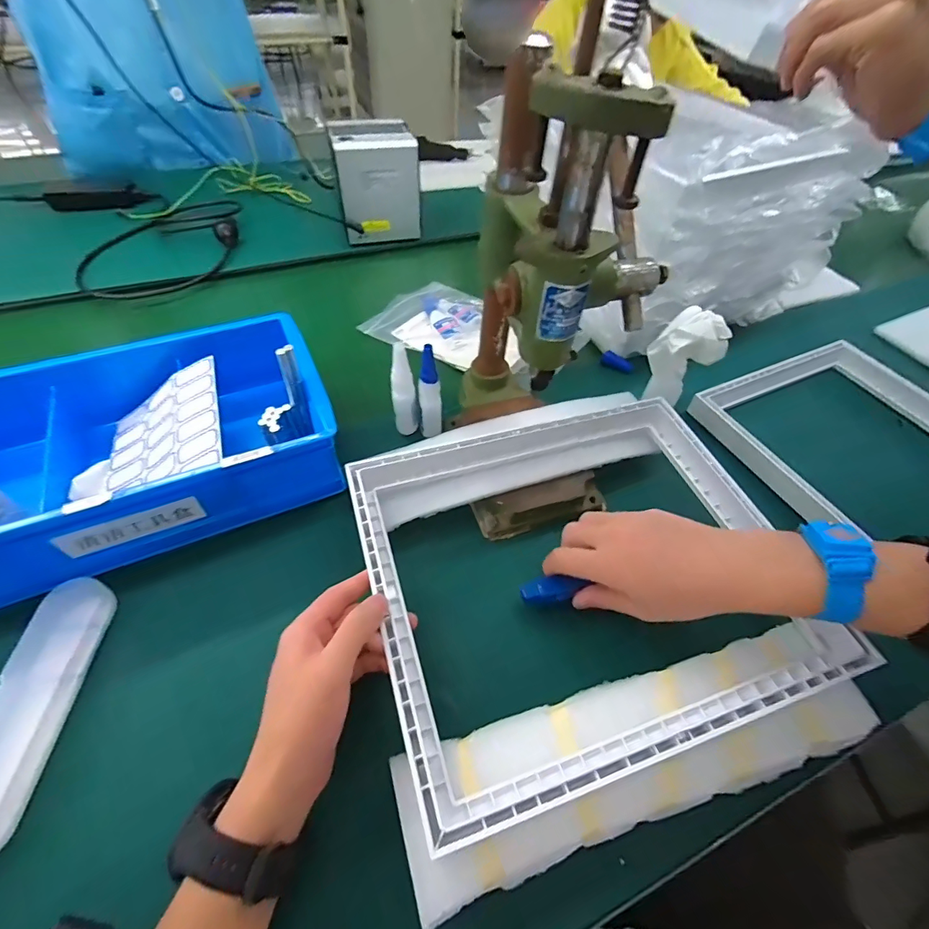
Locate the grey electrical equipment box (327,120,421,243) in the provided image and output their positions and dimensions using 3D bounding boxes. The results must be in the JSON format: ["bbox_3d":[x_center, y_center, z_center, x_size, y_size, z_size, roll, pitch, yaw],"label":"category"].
[{"bbox_3d":[-0.144,-0.462,0.736,0.124,0.142,0.120,-10,53,-11],"label":"grey electrical equipment box"}]

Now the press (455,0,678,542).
[{"bbox_3d":[0.078,-0.136,0.327,0.138,0.411,0.178,-7,52,-8],"label":"press"}]

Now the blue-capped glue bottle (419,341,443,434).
[{"bbox_3d":[-0.036,-0.073,0.469,0.023,0.097,0.030,-7,52,-9],"label":"blue-capped glue bottle"}]

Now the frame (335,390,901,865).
[{"bbox_3d":[0.090,0.071,0.360,0.321,0.029,0.279,-13,53,-13],"label":"frame"}]

